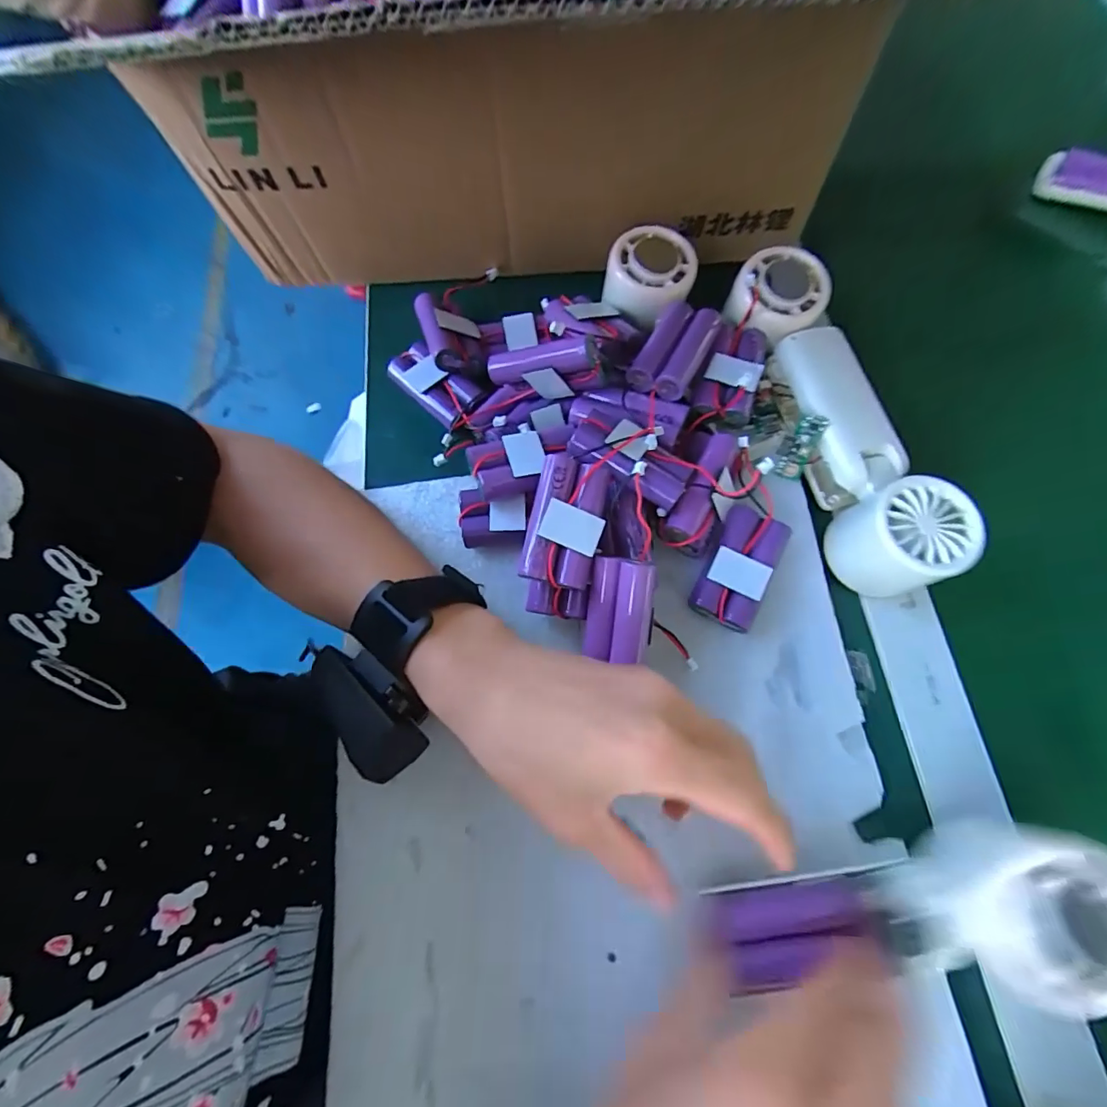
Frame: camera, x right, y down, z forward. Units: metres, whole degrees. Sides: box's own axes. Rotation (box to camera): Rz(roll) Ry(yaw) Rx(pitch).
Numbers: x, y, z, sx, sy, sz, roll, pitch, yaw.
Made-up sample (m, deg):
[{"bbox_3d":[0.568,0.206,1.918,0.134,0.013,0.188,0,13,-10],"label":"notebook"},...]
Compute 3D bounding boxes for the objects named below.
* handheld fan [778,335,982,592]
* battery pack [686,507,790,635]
[{"bbox_3d":[0.182,-0.059,0.298,0.052,0.047,0.161,-9,71,-3],"label":"handheld fan"},{"bbox_3d":[0.105,0.008,0.288,0.034,0.022,0.066,26,72,9],"label":"battery pack"}]

